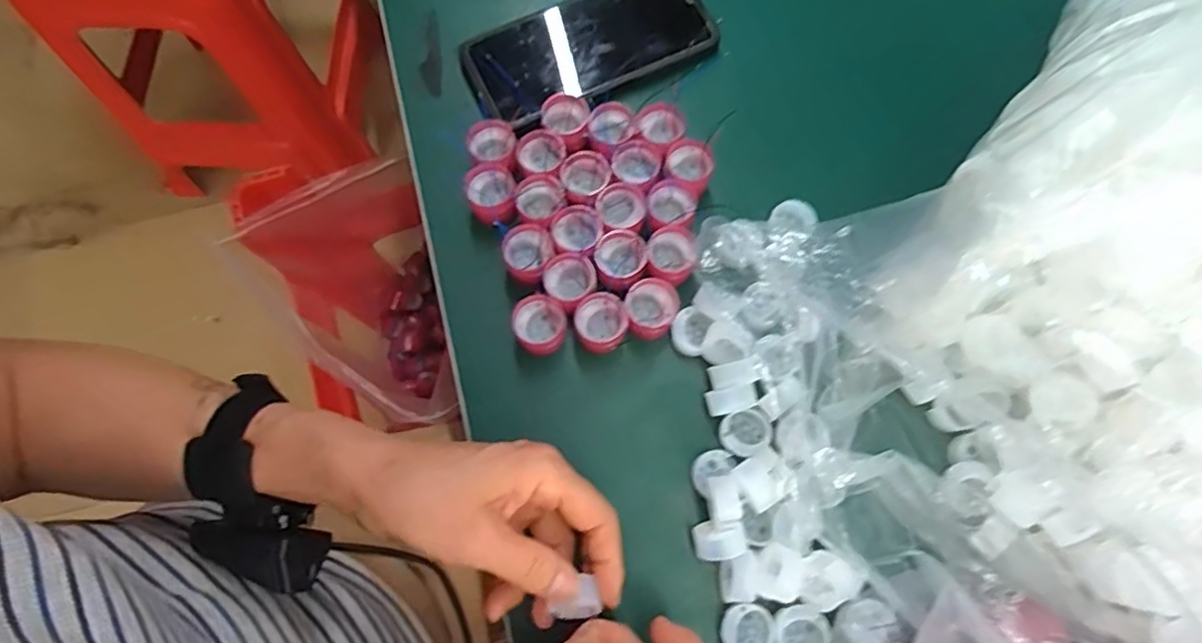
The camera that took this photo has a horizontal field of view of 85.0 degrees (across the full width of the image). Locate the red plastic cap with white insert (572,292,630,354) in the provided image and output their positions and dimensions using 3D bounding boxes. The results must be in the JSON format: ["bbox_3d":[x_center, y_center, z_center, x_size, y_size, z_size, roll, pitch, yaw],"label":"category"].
[{"bbox_3d":[0.000,0.003,0.384,0.030,0.035,0.030,0,74,1],"label":"red plastic cap with white insert"}]

